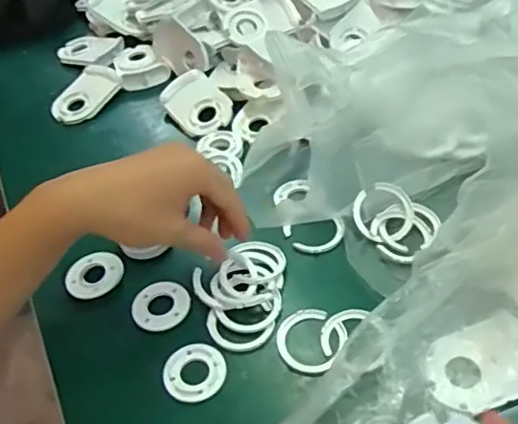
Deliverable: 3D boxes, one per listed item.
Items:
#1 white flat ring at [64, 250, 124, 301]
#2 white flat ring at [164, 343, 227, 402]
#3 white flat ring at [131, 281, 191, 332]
[{"bbox_3d":[-0.135,0.052,0.488,0.046,0.009,0.041,-25,49,-16],"label":"white flat ring"},{"bbox_3d":[-0.046,0.114,0.425,0.042,0.004,0.044,-3,46,4],"label":"white flat ring"},{"bbox_3d":[-0.077,0.072,0.465,0.045,0.004,0.043,-3,46,4],"label":"white flat ring"}]

